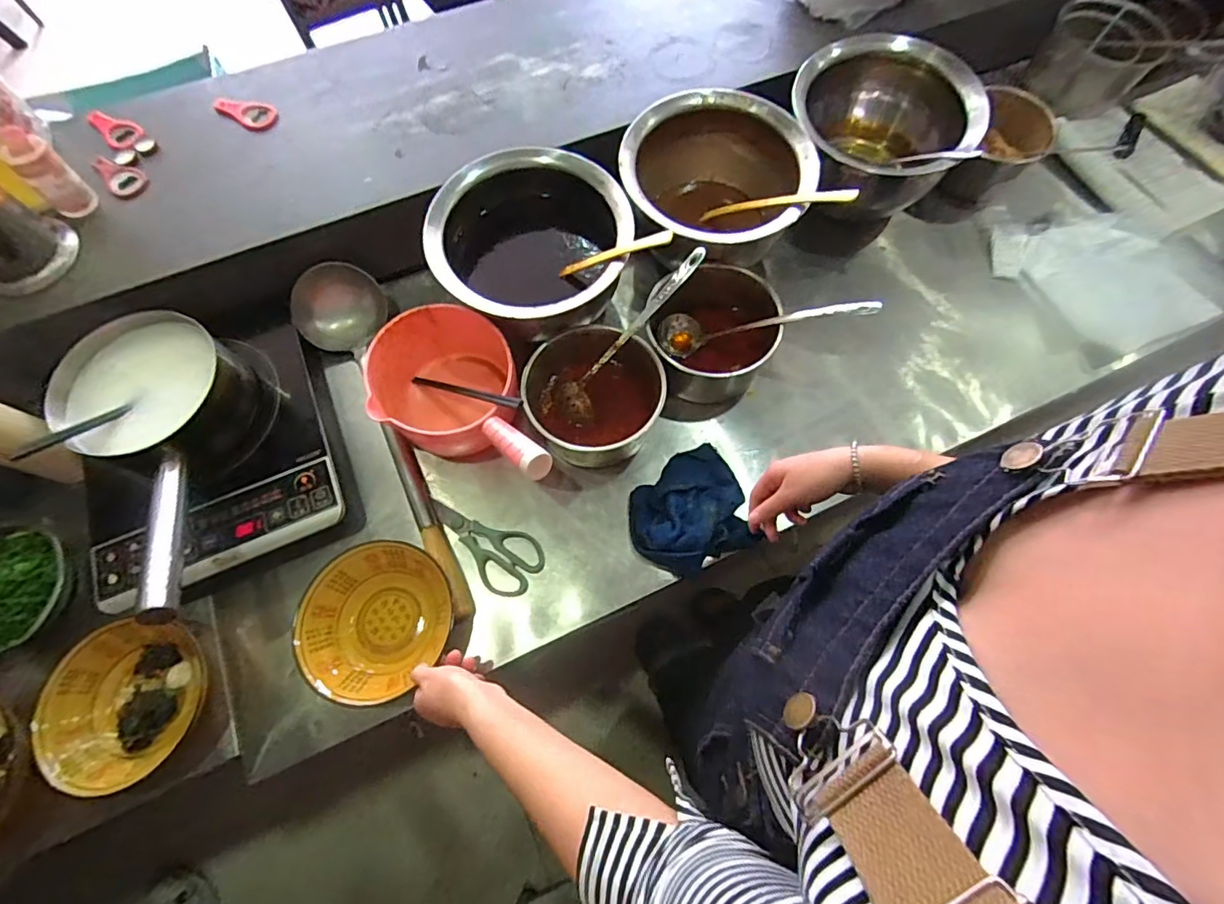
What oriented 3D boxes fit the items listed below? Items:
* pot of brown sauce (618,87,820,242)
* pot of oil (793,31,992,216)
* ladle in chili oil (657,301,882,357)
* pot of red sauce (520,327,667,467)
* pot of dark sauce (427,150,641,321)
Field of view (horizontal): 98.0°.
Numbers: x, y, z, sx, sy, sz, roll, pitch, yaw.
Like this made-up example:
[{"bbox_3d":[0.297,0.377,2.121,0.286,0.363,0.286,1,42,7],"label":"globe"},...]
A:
[{"bbox_3d":[0.139,-0.358,0.754,0.234,0.169,0.246,0,69,0],"label":"pot of brown sauce"},{"bbox_3d":[0.378,-0.462,0.777,0.253,0.150,0.220,34,73,13],"label":"pot of oil"},{"bbox_3d":[0.192,-0.168,0.682,0.270,0.039,0.054,-1,66,33],"label":"ladle in chili oil"},{"bbox_3d":[-0.029,-0.071,0.692,0.159,0.102,0.168,0,69,0],"label":"pot of red sauce"},{"bbox_3d":[-0.099,-0.252,0.747,0.234,0.206,0.245,0,69,0],"label":"pot of dark sauce"}]

